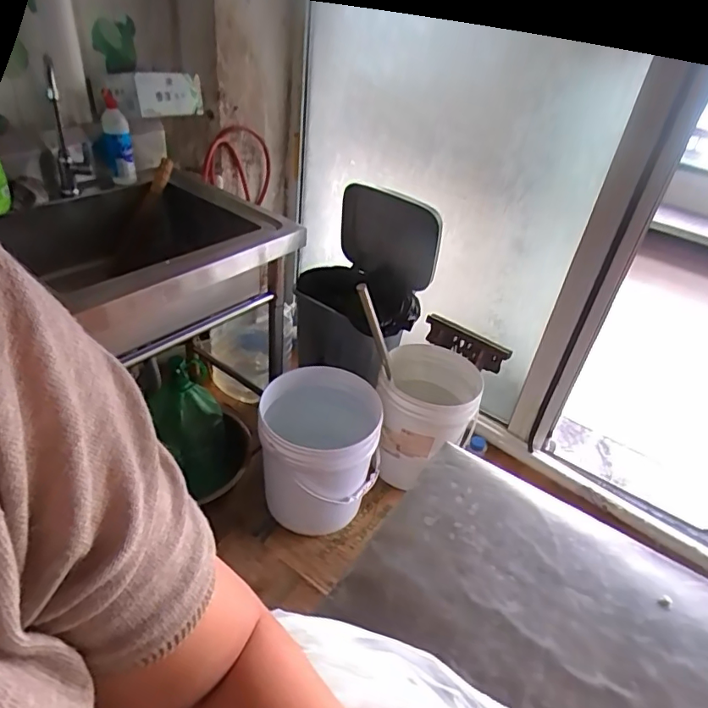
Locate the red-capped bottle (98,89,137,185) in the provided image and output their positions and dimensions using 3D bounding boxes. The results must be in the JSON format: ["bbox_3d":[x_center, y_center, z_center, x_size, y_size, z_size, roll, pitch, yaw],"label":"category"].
[{"bbox_3d":[-0.629,-0.569,1.372,0.078,0.231,0.063,-9,15,-21],"label":"red-capped bottle"}]

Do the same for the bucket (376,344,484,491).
[{"bbox_3d":[0.215,0.196,1.635,0.280,0.348,0.279,5,37,-4],"label":"bucket"}]

